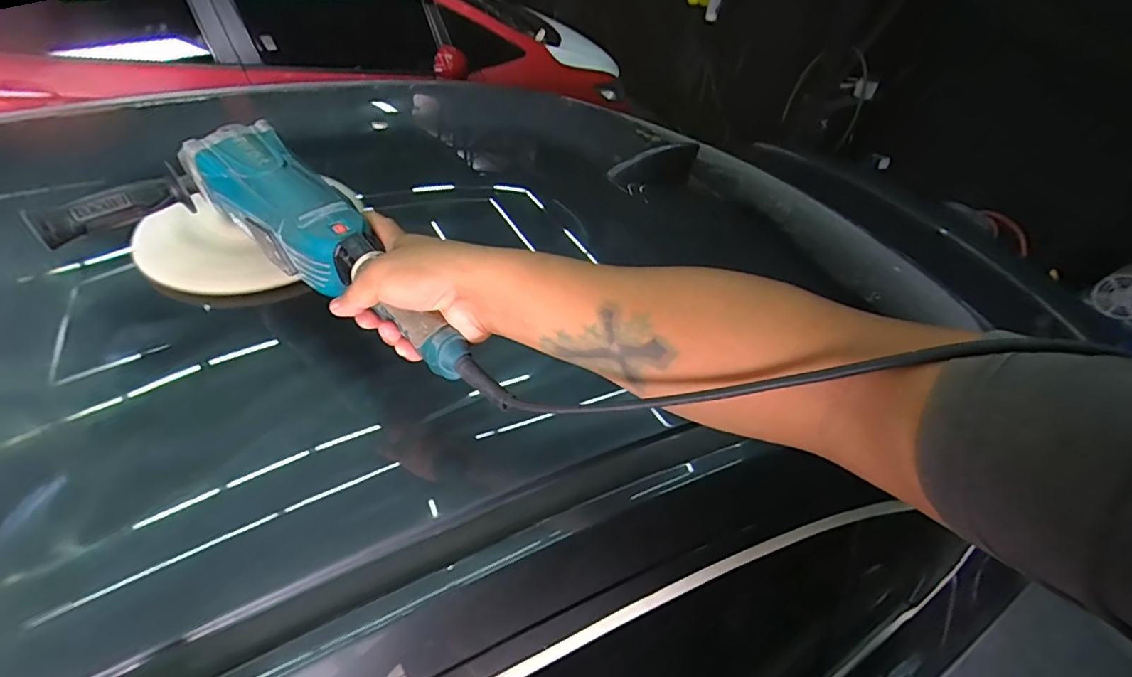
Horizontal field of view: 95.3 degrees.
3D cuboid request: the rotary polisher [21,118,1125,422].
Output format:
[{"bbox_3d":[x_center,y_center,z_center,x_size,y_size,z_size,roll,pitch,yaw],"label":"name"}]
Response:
[{"bbox_3d":[-0.253,-0.067,0.459,0.518,0.143,0.181,21,46,25],"label":"rotary polisher"}]

